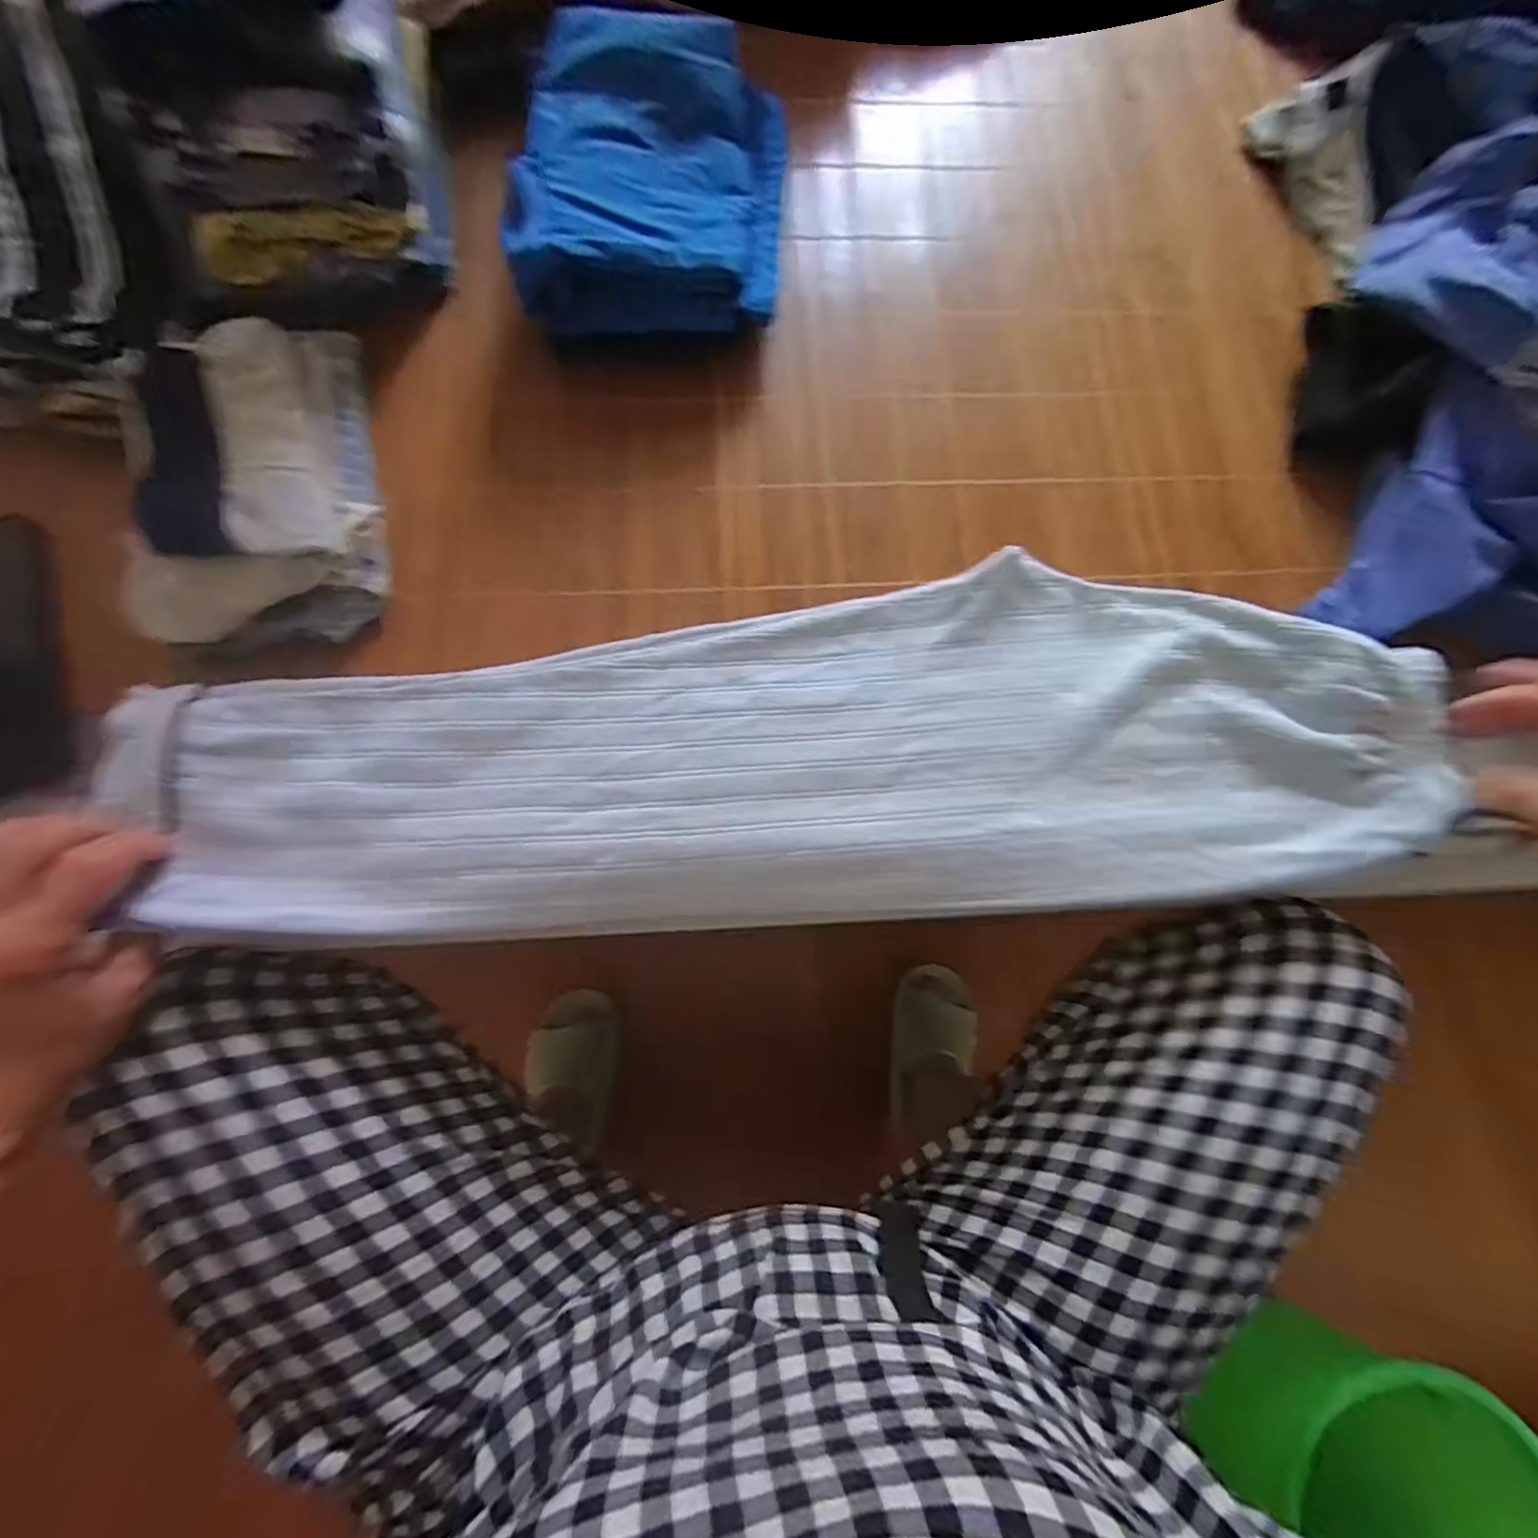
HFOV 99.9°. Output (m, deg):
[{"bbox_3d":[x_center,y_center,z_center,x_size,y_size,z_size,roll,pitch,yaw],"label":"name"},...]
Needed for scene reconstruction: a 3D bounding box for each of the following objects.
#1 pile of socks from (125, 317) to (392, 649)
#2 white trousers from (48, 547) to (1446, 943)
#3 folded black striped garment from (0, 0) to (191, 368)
[{"bbox_3d":[-0.295,-0.170,0.371,0.115,0.070,0.202,-15,77,-5],"label":"pile of socks"},{"bbox_3d":[0.027,-0.009,0.374,0.678,0.064,0.186,-5,77,-4],"label":"white trousers"},{"bbox_3d":[-0.443,-0.336,0.387,0.130,0.059,0.228,-20,78,-6],"label":"folded black striped garment"}]

